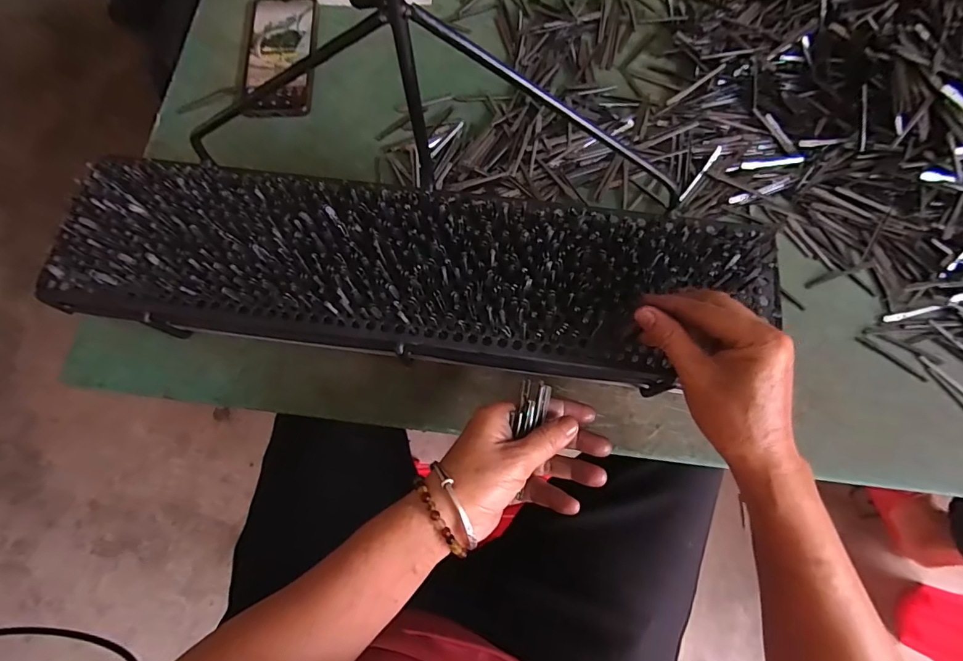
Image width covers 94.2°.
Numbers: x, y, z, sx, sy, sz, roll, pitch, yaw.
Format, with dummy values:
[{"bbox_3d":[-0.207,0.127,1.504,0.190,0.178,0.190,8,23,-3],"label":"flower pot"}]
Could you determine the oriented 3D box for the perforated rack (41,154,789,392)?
[{"bbox_3d":[-0.056,-0.048,0.378,0.567,0.055,0.141,5,75,2],"label":"perforated rack"}]

